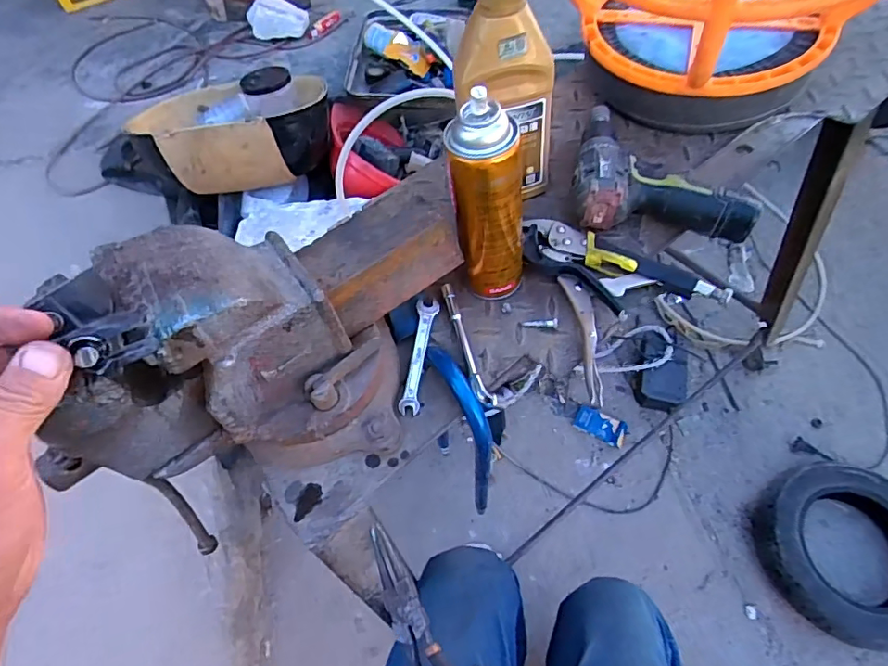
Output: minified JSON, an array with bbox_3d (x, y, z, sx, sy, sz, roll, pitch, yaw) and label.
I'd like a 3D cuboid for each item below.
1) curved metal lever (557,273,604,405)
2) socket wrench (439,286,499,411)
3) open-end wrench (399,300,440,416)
[{"bbox_3d":[0.132,0.000,0.480,0.023,0.006,0.136,-18,59,18],"label":"curved metal lever"},{"bbox_3d":[0.020,0.009,0.497,0.017,0.015,0.135,-17,59,-7],"label":"socket wrench"},{"bbox_3d":[-0.024,0.020,0.489,0.020,0.005,0.114,12,68,-2],"label":"open-end wrench"}]

